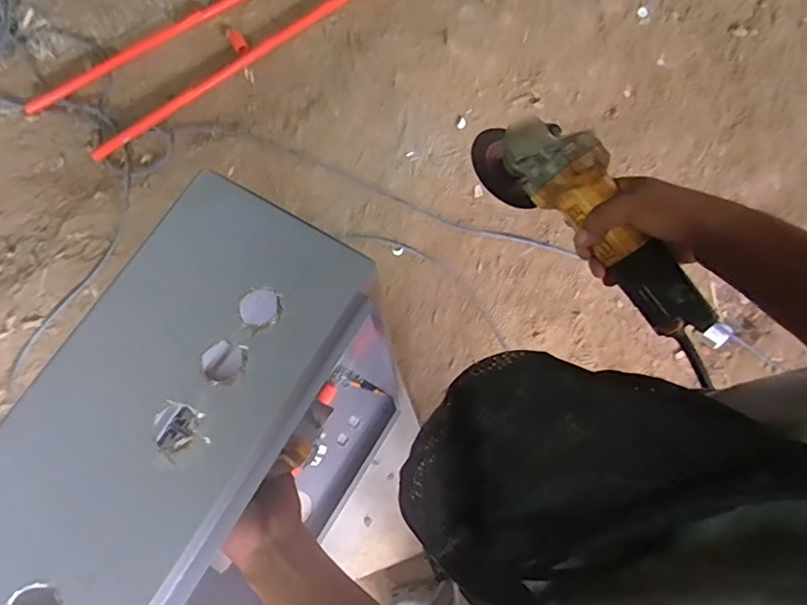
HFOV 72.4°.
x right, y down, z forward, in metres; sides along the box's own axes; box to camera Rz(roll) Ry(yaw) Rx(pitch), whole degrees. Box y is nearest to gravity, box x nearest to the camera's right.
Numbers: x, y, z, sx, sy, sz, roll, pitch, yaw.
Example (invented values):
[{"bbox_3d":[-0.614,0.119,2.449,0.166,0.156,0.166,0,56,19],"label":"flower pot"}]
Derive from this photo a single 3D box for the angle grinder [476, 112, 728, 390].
[{"bbox_3d":[0.205,-0.065,0.553,0.086,0.087,0.333,-41,85,-12],"label":"angle grinder"}]

